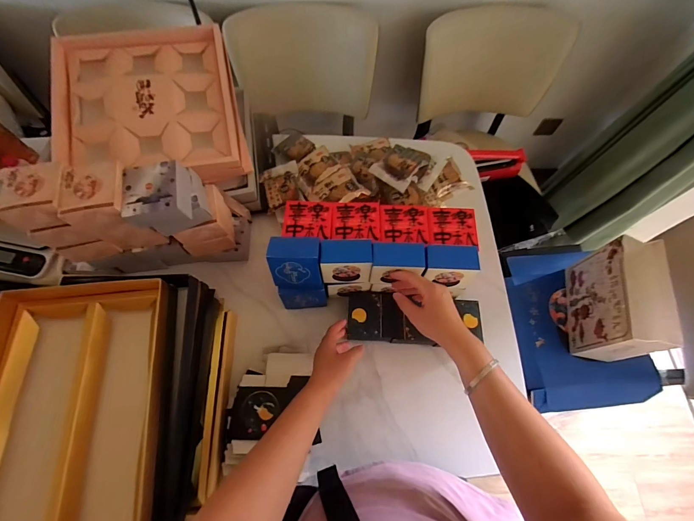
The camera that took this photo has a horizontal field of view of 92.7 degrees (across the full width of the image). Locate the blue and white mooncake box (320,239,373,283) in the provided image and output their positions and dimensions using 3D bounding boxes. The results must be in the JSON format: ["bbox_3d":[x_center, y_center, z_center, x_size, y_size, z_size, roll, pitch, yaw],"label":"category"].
[{"bbox_3d":[-0.001,0.002,0.583,0.086,0.077,0.051,-1,67,-1],"label":"blue and white mooncake box"}]

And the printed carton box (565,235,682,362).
[{"bbox_3d":[0.693,0.105,0.855,0.110,0.206,0.272,10,67,4],"label":"printed carton box"}]

